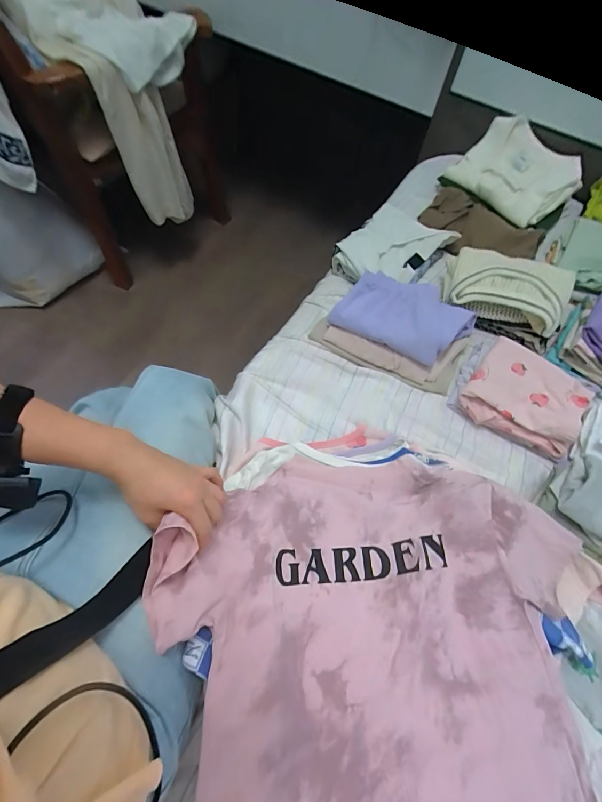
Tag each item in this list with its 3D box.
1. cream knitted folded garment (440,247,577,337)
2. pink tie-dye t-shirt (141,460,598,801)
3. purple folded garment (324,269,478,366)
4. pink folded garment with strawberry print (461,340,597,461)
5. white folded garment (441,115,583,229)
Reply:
[{"bbox_3d":[0.366,-0.202,0.645,0.207,0.056,0.137,22,65,7],"label":"cream knitted folded garment"},{"bbox_3d":[0.086,0.263,0.373,0.452,0.103,0.424,1,62,-3],"label":"pink tie-dye t-shirt"},{"bbox_3d":[0.178,-0.148,0.623,0.227,0.037,0.133,29,66,10],"label":"purple folded garment"},{"bbox_3d":[0.369,-0.012,0.592,0.178,0.054,0.169,31,64,13],"label":"pink folded garment with strawberry print"},{"bbox_3d":[0.462,-0.504,0.790,0.171,0.087,0.243,-38,70,-21],"label":"white folded garment"}]

